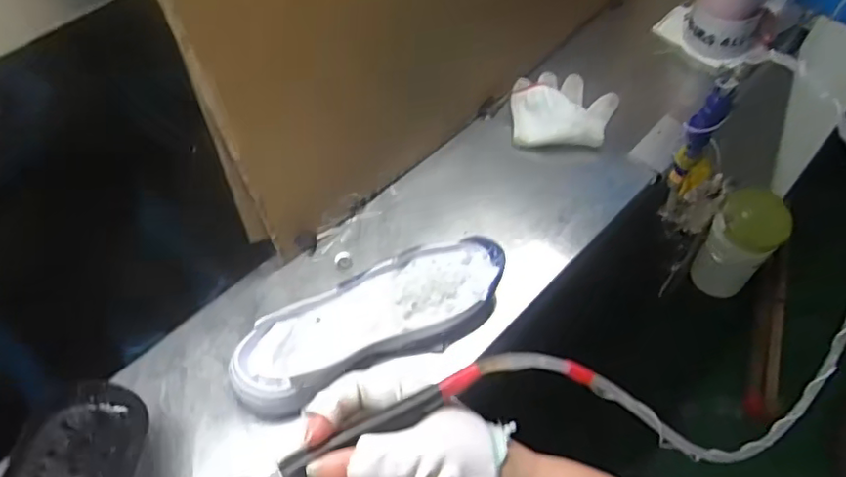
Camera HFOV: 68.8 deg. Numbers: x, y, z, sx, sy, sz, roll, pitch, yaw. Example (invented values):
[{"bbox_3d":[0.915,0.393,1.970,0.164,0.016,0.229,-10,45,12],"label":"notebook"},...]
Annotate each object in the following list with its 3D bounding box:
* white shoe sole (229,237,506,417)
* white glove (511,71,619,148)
[{"bbox_3d":[-0.044,0.077,0.589,0.269,0.048,0.094,-26,60,-16],"label":"white shoe sole"},{"bbox_3d":[0.175,-0.169,0.762,0.125,0.032,0.121,7,56,5],"label":"white glove"}]

